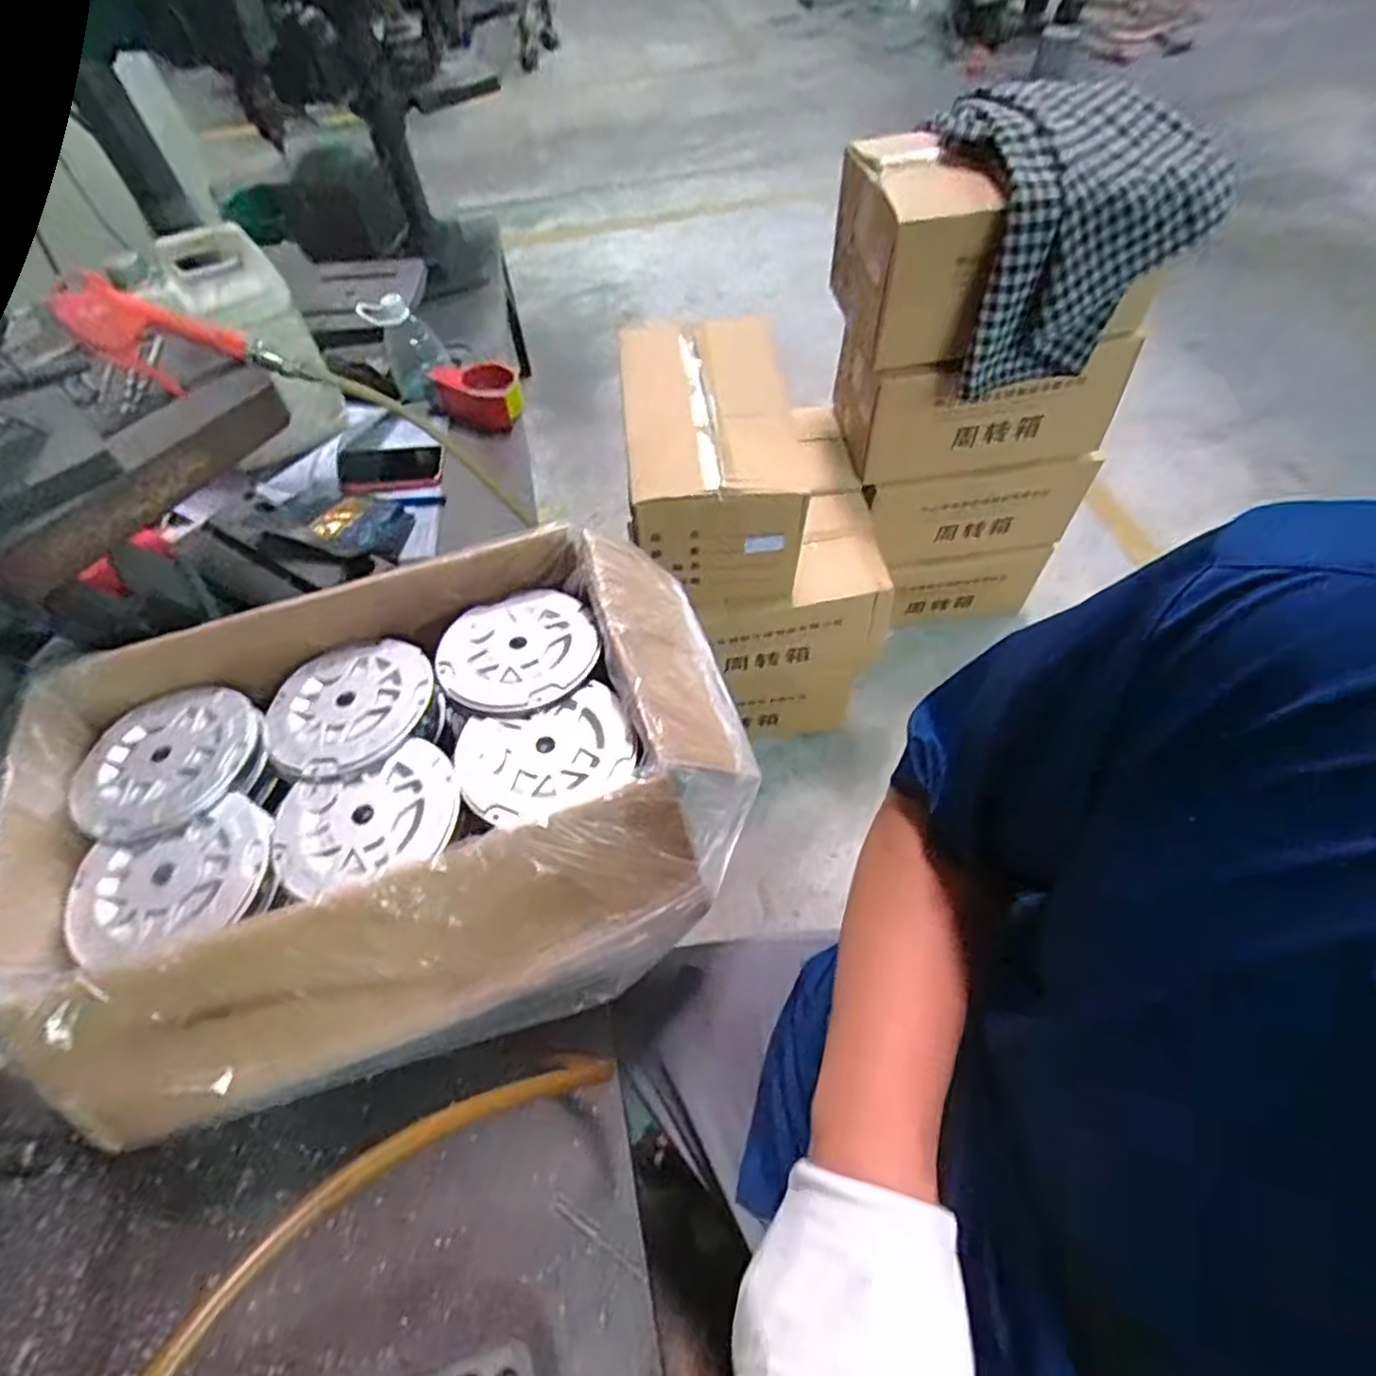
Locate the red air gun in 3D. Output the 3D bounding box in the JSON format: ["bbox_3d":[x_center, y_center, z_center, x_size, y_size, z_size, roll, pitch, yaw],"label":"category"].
[{"bbox_3d":[-0.434,-0.285,0.570,0.122,0.070,0.030,-8,52,-38],"label":"red air gun"}]

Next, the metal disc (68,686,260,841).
[{"bbox_3d":[-0.413,0.055,0.553,0.127,0.018,0.135,-1,58,2],"label":"metal disc"}]

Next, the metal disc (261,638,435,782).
[{"bbox_3d":[-0.278,0.015,0.574,0.136,0.012,0.118,-35,62,-18],"label":"metal disc"}]

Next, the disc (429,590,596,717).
[{"bbox_3d":[-0.146,-0.033,0.595,0.131,0.014,0.126,-1,58,2],"label":"disc"}]

